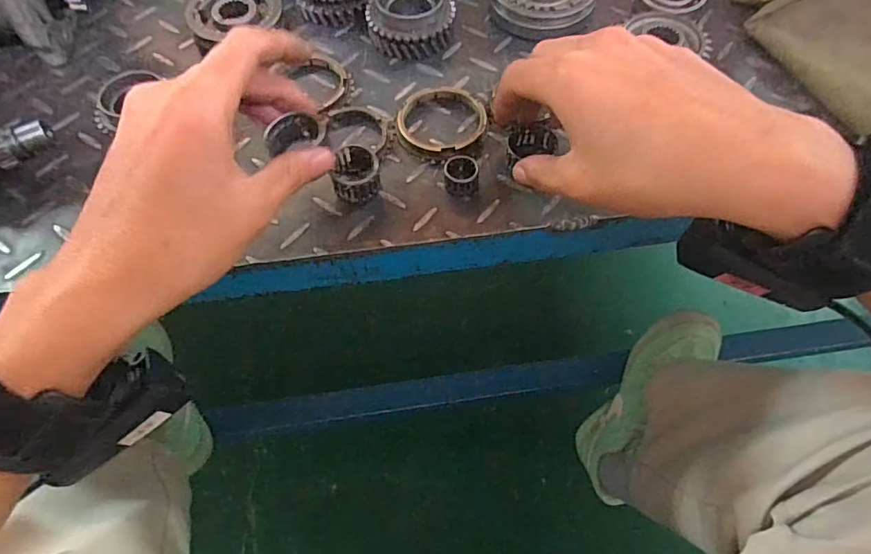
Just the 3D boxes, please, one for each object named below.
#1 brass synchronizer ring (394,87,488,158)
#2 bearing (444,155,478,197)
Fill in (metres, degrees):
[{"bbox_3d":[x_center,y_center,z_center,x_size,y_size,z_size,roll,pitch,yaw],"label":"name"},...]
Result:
[{"bbox_3d":[0.005,-0.106,0.351,0.059,0.008,0.059,-1,64,1],"label":"brass synchronizer ring"},{"bbox_3d":[0.016,-0.064,0.326,0.021,0.017,0.021,-1,64,1],"label":"bearing"}]

